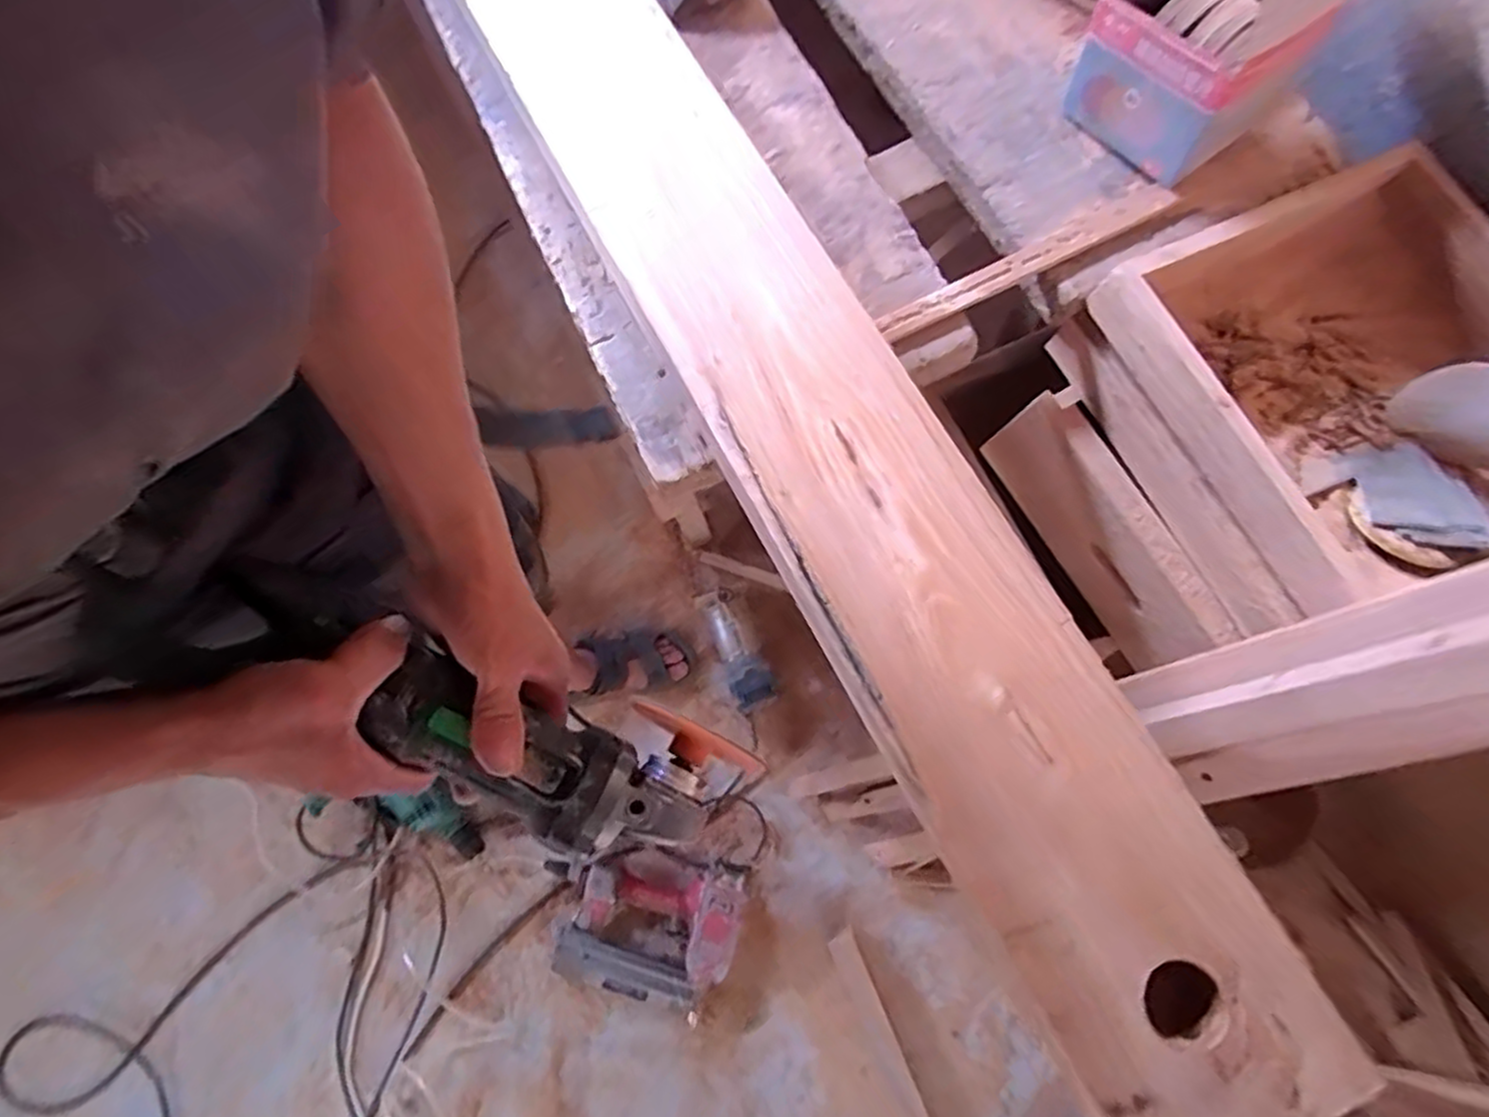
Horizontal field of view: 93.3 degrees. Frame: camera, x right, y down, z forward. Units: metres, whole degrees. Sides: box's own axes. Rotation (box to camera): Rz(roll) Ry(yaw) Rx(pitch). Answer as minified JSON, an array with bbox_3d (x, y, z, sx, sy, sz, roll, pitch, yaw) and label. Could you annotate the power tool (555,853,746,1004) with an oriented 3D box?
[{"bbox_3d":[-0.148,0.563,1.074,0.272,0.064,0.217,13,77,5],"label":"power tool"}]

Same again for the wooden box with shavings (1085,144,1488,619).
[{"bbox_3d":[0.533,-0.162,0.607,0.386,0.118,0.345,-21,77,-3],"label":"wooden box with shavings"}]

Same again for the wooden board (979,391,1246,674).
[{"bbox_3d":[0.342,-0.024,0.681,0.024,0.119,0.270,-28,80,-21],"label":"wooden board"}]

